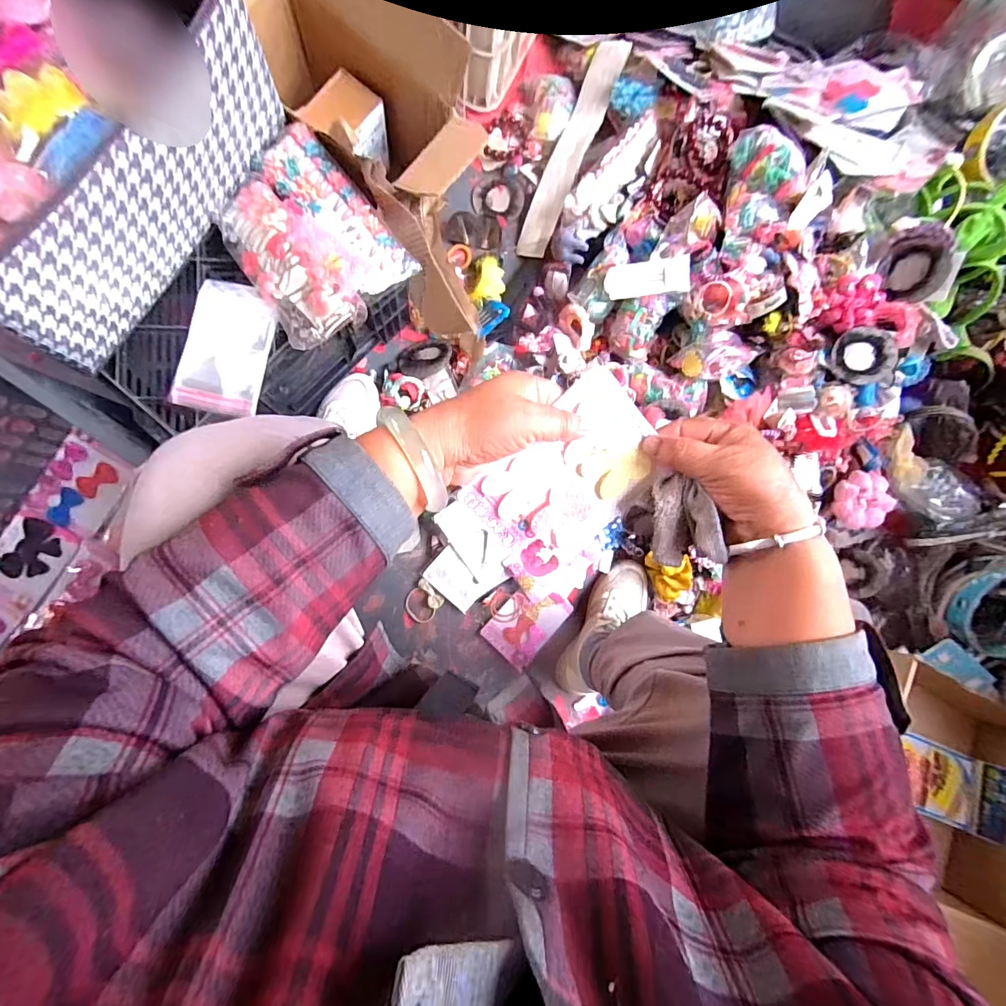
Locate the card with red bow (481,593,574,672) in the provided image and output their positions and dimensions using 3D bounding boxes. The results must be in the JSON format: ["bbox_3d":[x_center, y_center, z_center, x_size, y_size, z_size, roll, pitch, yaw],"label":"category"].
[{"bbox_3d":[0.042,0.201,0.763,0.092,0.010,0.134,42,81,-3],"label":"card with red bow"}]

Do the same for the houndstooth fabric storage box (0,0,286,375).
[{"bbox_3d":[-0.471,-0.421,0.461,0.333,0.165,0.448,33,82,-4],"label":"houndstooth fabric storage box"}]

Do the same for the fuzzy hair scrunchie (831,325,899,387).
[{"bbox_3d":[0.590,-0.240,0.743,0.104,0.017,0.090,-13,95,6],"label":"fuzzy hair scrunchie"}]

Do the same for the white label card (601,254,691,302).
[{"bbox_3d":[0.234,-0.366,0.737,0.132,0.009,0.054,-3,98,7],"label":"white label card"}]

